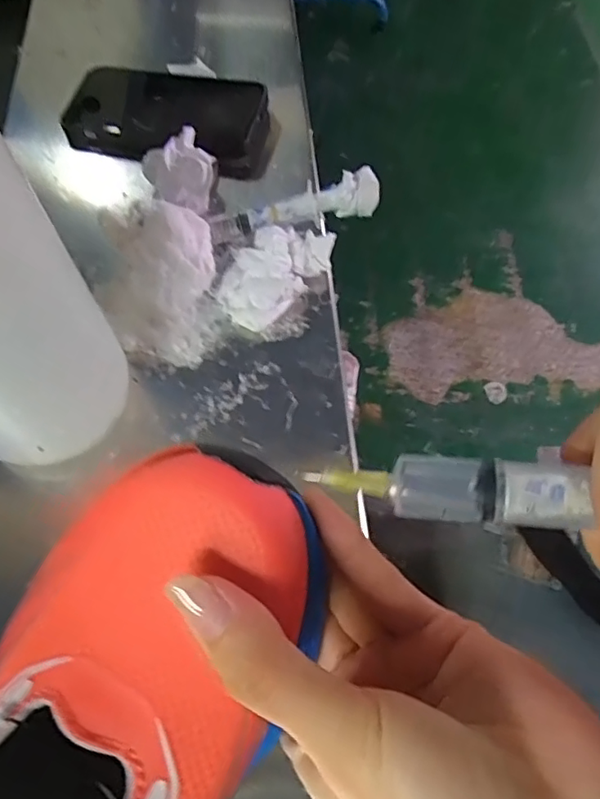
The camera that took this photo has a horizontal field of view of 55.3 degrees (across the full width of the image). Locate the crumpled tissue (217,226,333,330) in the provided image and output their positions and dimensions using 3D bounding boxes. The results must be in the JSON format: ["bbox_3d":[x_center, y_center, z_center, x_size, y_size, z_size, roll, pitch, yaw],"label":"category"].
[{"bbox_3d":[-0.017,-0.083,0.358,0.049,0.016,0.077,41,71,19],"label":"crumpled tissue"}]

